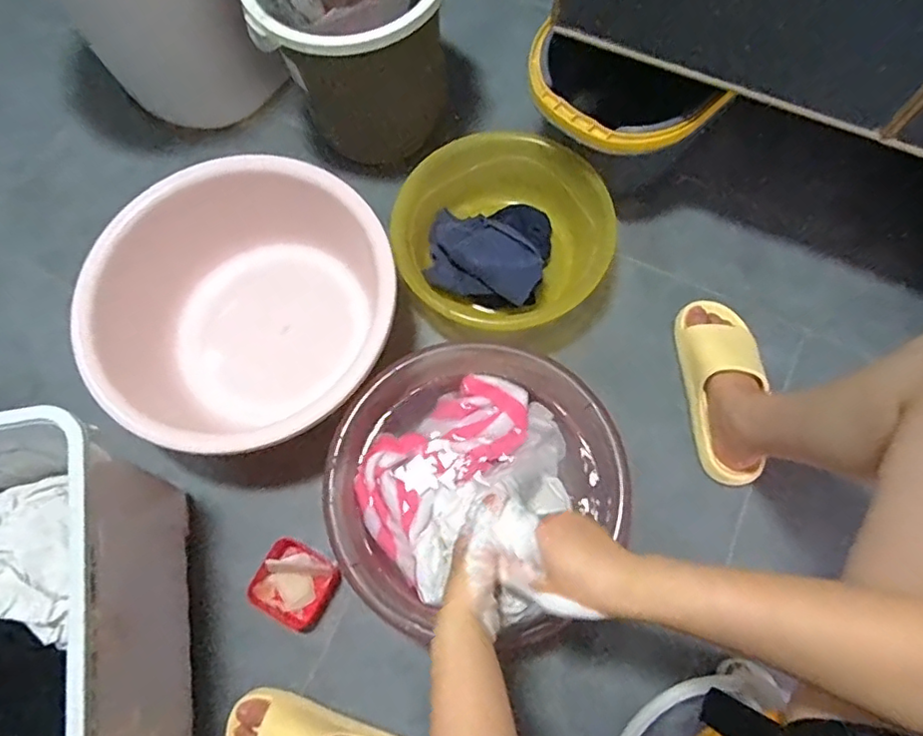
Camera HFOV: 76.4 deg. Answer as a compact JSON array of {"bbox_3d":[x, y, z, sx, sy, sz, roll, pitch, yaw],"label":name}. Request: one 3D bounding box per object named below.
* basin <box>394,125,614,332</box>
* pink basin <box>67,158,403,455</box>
[{"bbox_3d":[0.059,-0.179,0.850,0.297,0.121,0.281,-24,72,-6],"label":"basin"},{"bbox_3d":[-0.274,-0.067,0.794,0.345,0.191,0.368,-1,71,2],"label":"pink basin"}]

